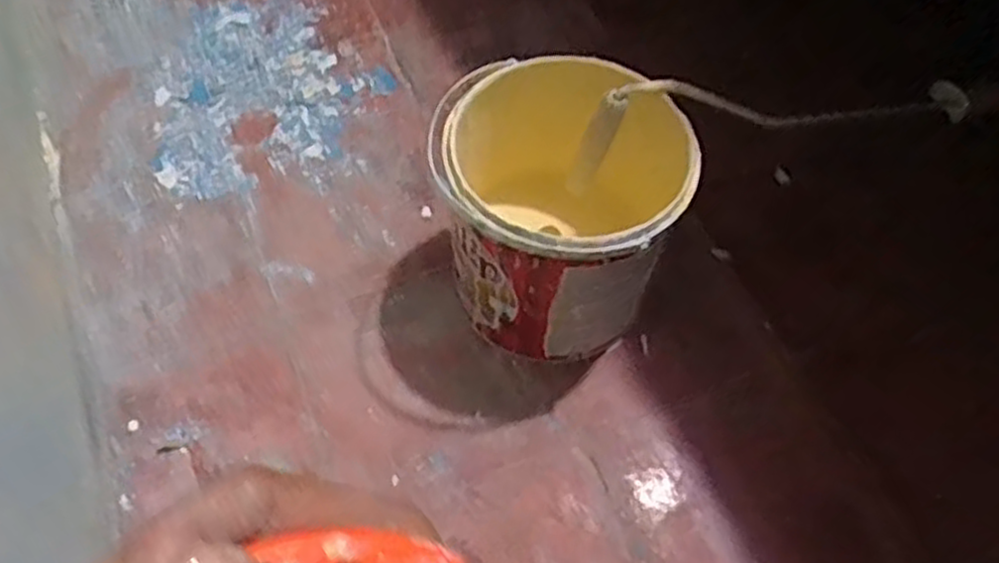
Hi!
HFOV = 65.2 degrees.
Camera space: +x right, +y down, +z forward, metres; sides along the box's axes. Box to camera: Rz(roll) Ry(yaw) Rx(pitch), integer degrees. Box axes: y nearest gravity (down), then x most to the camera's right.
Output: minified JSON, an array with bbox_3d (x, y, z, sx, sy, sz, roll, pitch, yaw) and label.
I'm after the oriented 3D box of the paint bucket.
[{"bbox_3d":[0.049,-0.053,0.648,0.178,0.192,0.195,2,59,-3],"label":"paint bucket"}]

